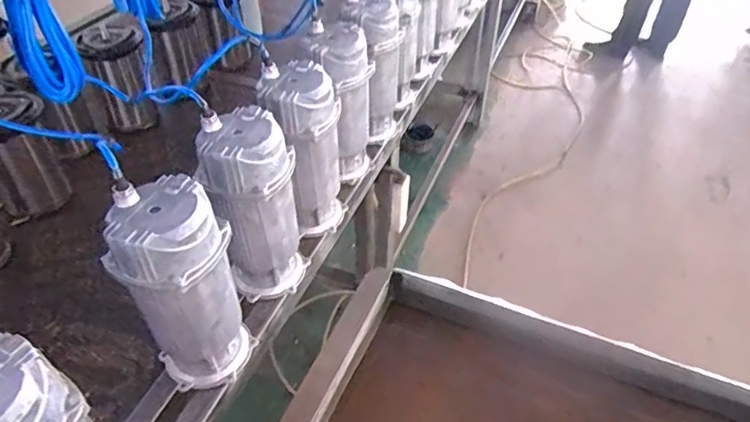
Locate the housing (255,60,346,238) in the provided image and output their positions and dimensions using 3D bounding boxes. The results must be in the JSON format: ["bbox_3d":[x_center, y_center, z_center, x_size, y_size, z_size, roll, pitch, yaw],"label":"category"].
[{"bbox_3d":[-0.122,-0.095,0.958,0.126,0.290,0.139,-5,43,-6],"label":"housing"}]

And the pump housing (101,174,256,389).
[{"bbox_3d":[-0.253,0.110,0.731,0.139,0.292,0.121,-20,46,-21],"label":"pump housing"}]

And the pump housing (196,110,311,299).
[{"bbox_3d":[-0.187,0.000,0.854,0.132,0.290,0.122,-12,44,-14],"label":"pump housing"}]

